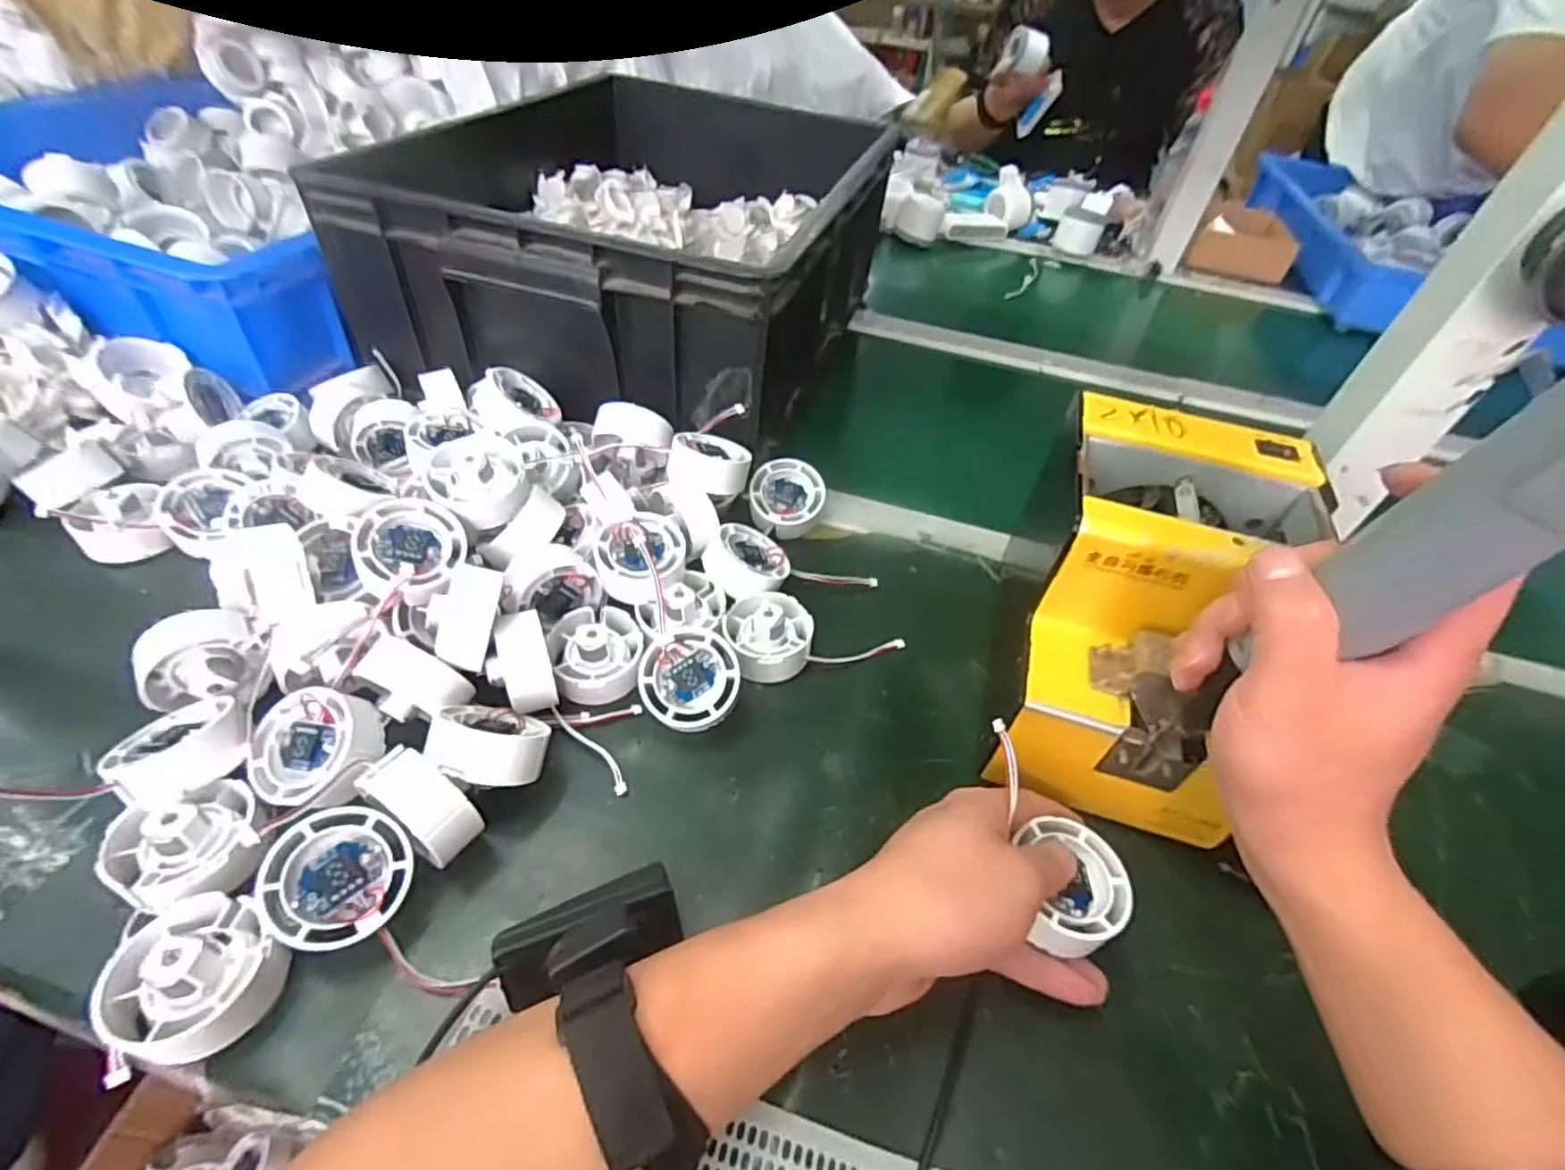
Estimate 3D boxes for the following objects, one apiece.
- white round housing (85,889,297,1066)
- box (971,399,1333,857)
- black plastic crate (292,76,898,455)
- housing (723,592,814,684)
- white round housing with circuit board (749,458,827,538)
[{"bbox_3d":[-0.230,0.151,0.266,0.058,0.032,0.053,4,46,-4],"label":"white round housing"},{"bbox_3d":[0.194,0.014,0.365,0.124,0.137,0.179,18,47,9],"label":"box"},{"bbox_3d":[-0.119,-0.330,0.647,0.362,0.154,0.468,16,47,8],"label":"black plastic crate"},{"bbox_3d":[-0.008,0.029,0.416,0.053,0.028,0.057,4,46,-4],"label":"housing"},{"bbox_3d":[0.004,-0.063,0.501,0.050,0.022,0.058,9,70,-3],"label":"white round housing with circuit board"}]

